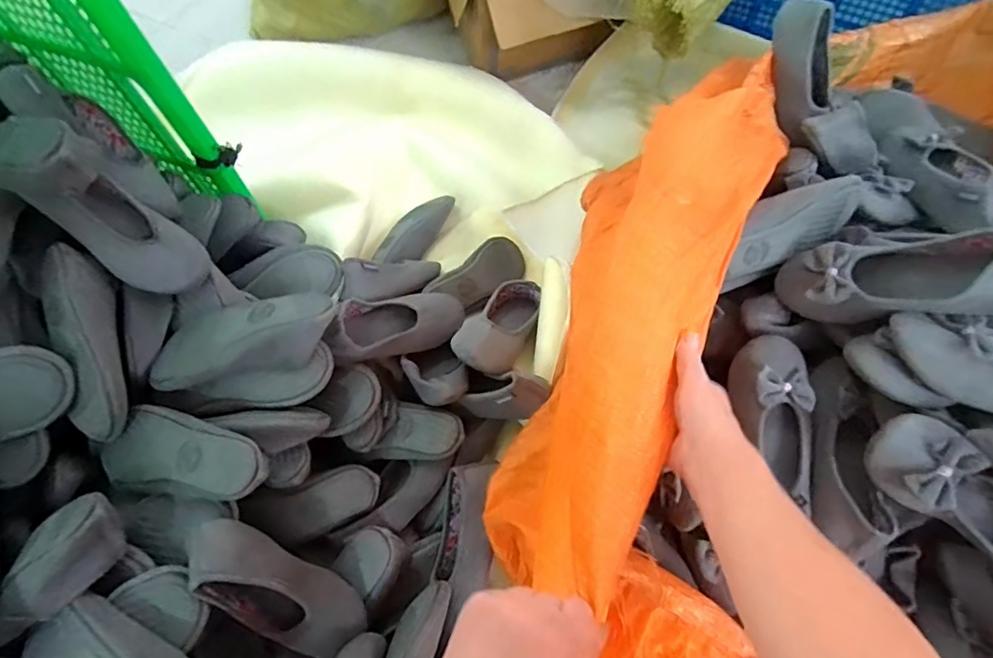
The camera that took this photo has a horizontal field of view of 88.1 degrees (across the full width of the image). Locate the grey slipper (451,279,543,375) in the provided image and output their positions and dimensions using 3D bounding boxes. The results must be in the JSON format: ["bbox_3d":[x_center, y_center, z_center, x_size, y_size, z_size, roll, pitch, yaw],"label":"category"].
[{"bbox_3d":[0.005,-0.007,0.795,0.101,0.064,0.212,16,35,11],"label":"grey slipper"}]

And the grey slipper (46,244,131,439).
[{"bbox_3d":[-0.498,0.017,0.618,0.084,0.053,0.236,-19,80,-7],"label":"grey slipper"}]

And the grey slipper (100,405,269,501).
[{"bbox_3d":[-0.374,0.151,0.610,0.231,0.061,0.092,5,63,19],"label":"grey slipper"}]

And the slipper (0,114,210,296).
[{"bbox_3d":[-0.462,-0.134,0.601,0.077,0.242,0.088,2,56,45],"label":"slipper"}]

